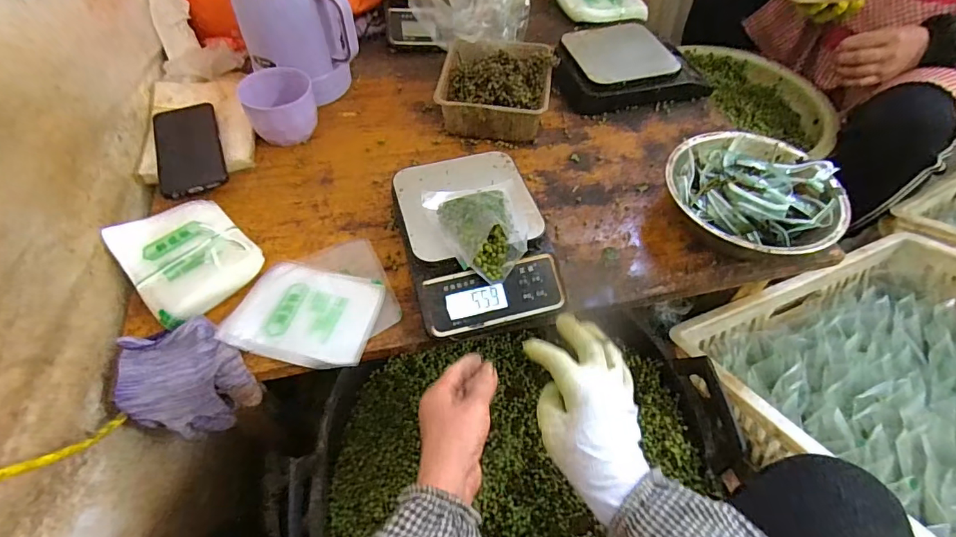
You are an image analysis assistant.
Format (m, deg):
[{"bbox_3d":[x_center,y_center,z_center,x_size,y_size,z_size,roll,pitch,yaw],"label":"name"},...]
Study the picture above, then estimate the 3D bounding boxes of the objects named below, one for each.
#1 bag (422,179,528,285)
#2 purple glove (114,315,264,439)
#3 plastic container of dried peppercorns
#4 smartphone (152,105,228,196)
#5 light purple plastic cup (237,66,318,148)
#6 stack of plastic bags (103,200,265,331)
[{"bbox_3d":[0.004,-0.047,0.484,0.097,0.049,0.125,-11,56,-9],"label":"bag"},{"bbox_3d":[-0.278,0.110,0.473,0.117,0.074,0.093,-16,57,-12],"label":"purple glove"},{"bbox_3d":[0.027,-0.267,0.687,0.152,0.053,0.171,7,55,4],"label":"plastic container of dried peppercorns"},{"bbox_3d":[-0.369,-0.155,0.611,0.073,0.011,0.170,-19,57,-14],"label":"smartphone"},{"bbox_3d":[-0.262,-0.218,0.639,0.087,0.061,0.083,1,55,-1],"label":"light purple plastic cup"},{"bbox_3d":[-0.310,-0.017,0.508,0.135,0.025,0.111,40,63,23],"label":"stack of plastic bags"}]

